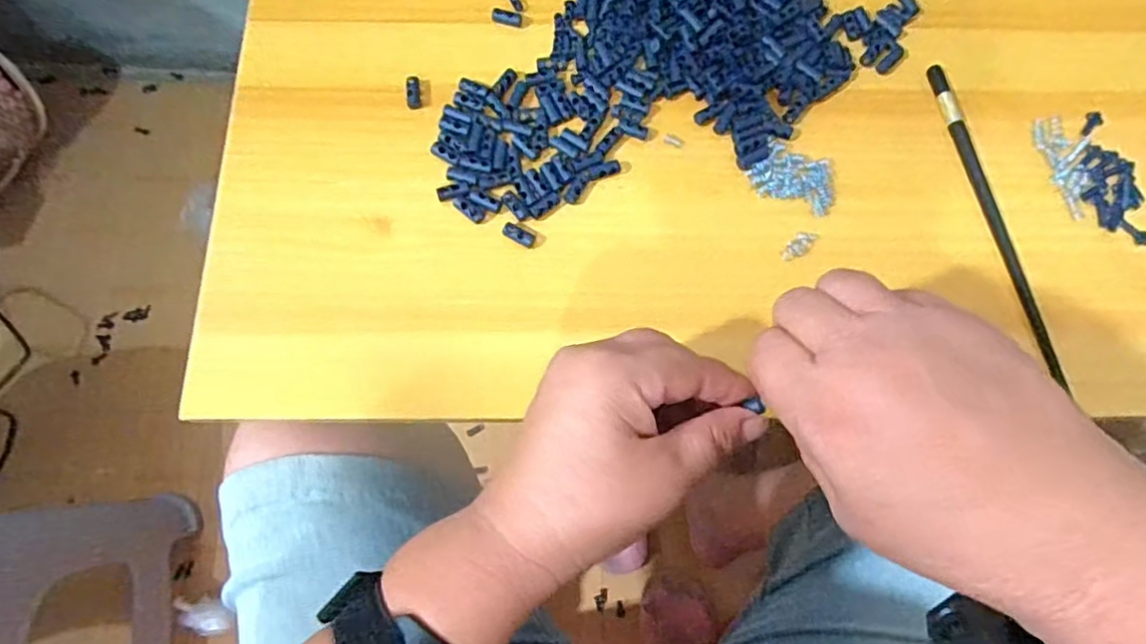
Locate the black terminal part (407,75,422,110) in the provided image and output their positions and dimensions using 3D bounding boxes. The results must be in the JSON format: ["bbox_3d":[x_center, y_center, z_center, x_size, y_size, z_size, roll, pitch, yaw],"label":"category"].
[{"bbox_3d":[-0.093,-0.134,0.370,0.008,0.004,0.021,-6,73,-5],"label":"black terminal part"}]

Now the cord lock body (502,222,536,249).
[{"bbox_3d":[-0.030,-0.048,0.347,0.018,0.004,0.009,25,73,5],"label":"cord lock body"}]

